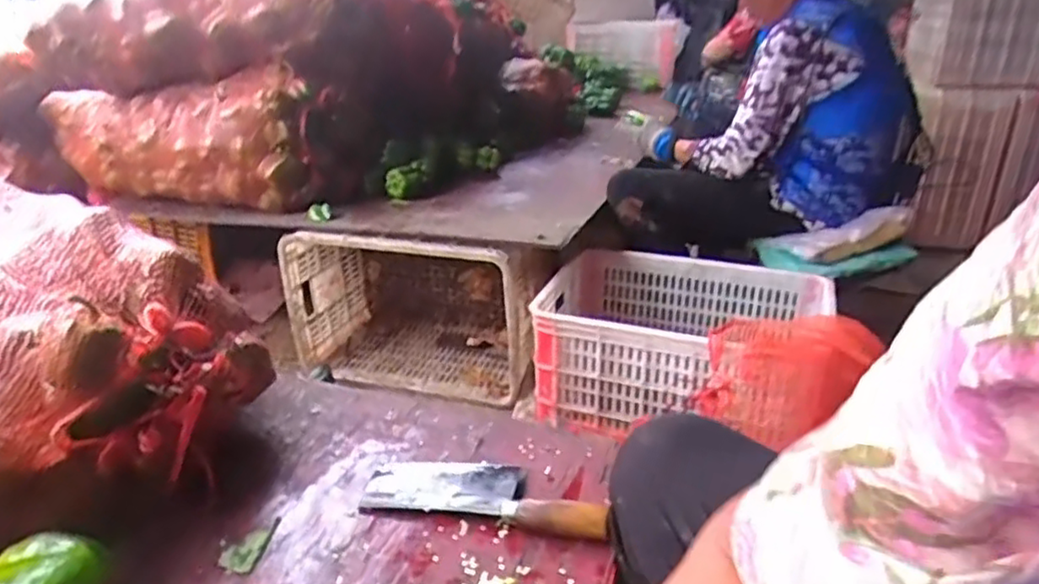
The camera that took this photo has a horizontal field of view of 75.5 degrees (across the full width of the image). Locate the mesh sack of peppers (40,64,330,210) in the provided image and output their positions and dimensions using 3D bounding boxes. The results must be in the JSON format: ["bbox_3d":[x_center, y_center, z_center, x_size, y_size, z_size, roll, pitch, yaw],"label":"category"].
[{"bbox_3d":[-0.804,-0.375,1.598,0.731,0.264,0.211,11,28,22],"label":"mesh sack of peppers"}]

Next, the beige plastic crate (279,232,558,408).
[{"bbox_3d":[-0.221,0.002,1.542,0.548,0.353,0.295,6,26,14],"label":"beige plastic crate"}]

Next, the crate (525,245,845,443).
[{"bbox_3d":[0.317,0.102,1.319,0.541,0.219,0.376,6,26,14],"label":"crate"}]

